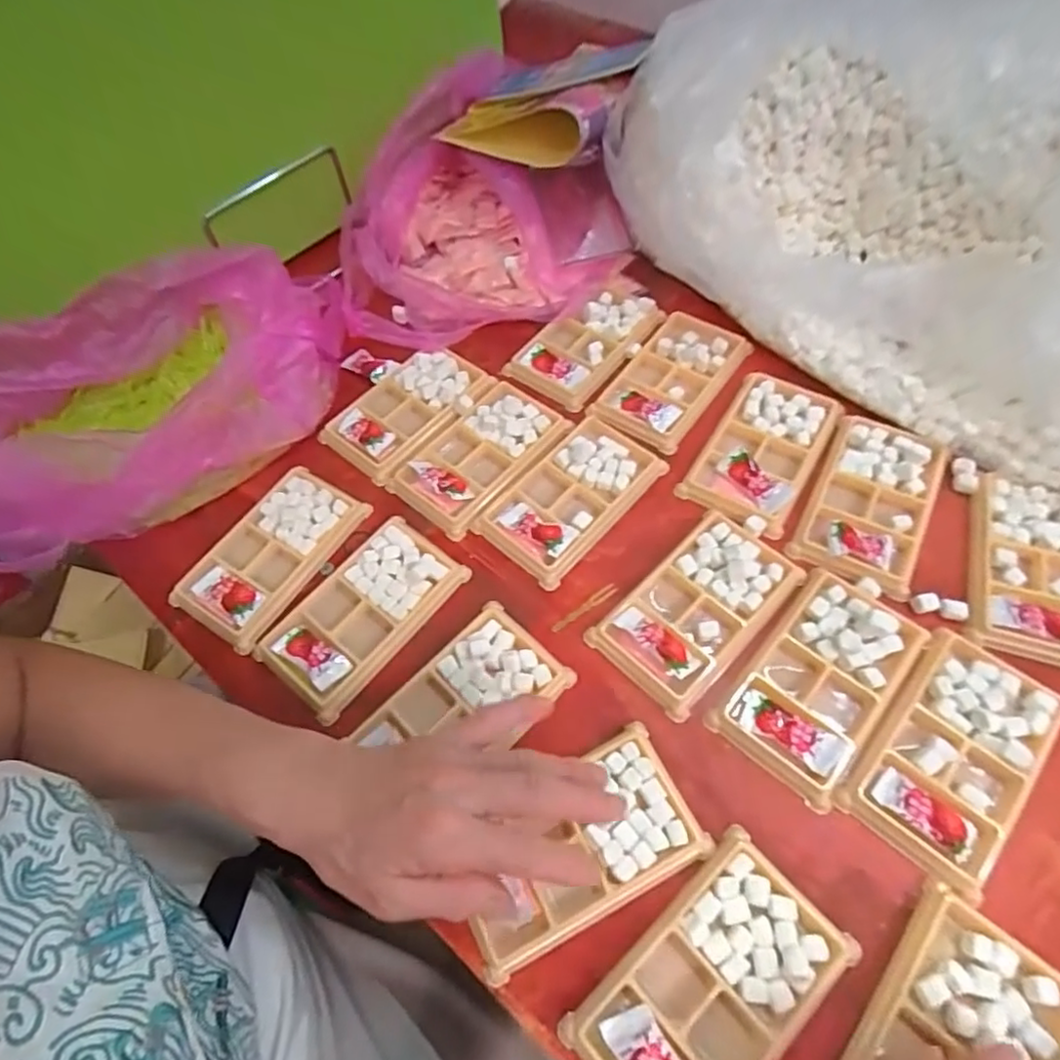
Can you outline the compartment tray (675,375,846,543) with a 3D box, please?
[{"bbox_3d":[0.179,-0.065,0.493,0.080,0.018,0.137,26,63,19],"label":"compartment tray"}]

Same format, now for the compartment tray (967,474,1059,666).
[{"bbox_3d":[0.335,0.023,0.421,0.075,0.010,0.130,15,60,14],"label":"compartment tray"}]

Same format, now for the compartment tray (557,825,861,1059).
[{"bbox_3d":[0.089,0.229,0.318,0.137,0.012,0.074,-37,62,-17],"label":"compartment tray"}]

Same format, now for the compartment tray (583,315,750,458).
[{"bbox_3d":[0.116,-0.127,0.537,0.078,0.012,0.140,30,65,22],"label":"compartment tray"}]

